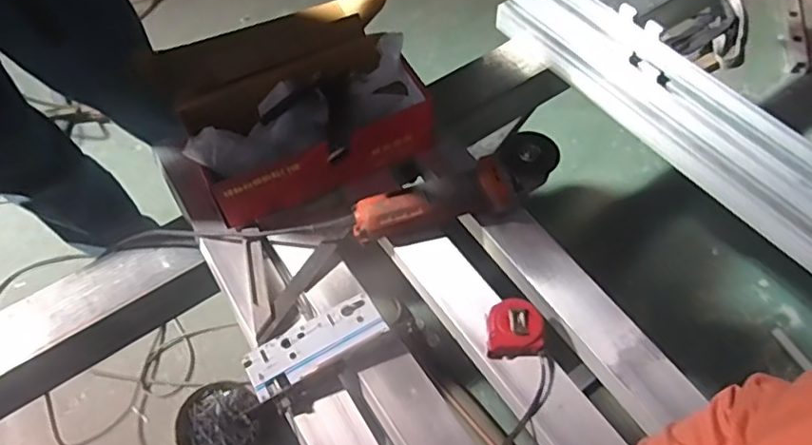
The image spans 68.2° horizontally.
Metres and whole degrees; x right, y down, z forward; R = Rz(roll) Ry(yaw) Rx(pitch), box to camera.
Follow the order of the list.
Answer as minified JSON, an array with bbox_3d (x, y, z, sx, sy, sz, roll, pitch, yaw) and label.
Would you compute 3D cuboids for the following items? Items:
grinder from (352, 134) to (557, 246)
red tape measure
[{"bbox_3d":[0.066,-0.037,0.808,0.284,0.083,0.073,-19,57,-9],"label":"grinder"},{"bbox_3d":[0.130,0.125,0.729,0.069,0.030,0.067,-8,56,-2],"label":"red tape measure"}]

